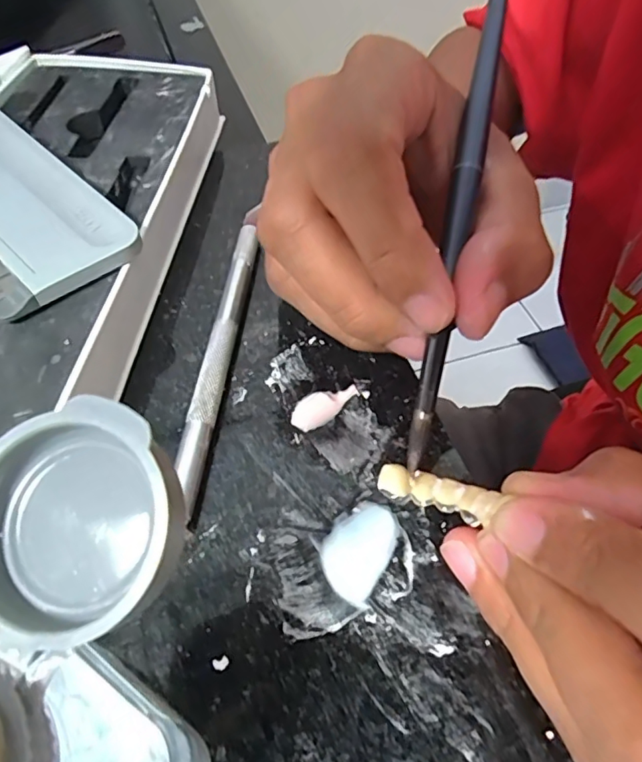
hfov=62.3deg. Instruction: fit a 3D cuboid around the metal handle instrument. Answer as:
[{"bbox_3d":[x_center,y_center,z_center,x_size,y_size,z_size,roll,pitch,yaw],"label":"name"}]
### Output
[{"bbox_3d":[-0.031,-0.014,0.174,0.008,0.008,0.115,5,53,2],"label":"metal handle instrument"}]

